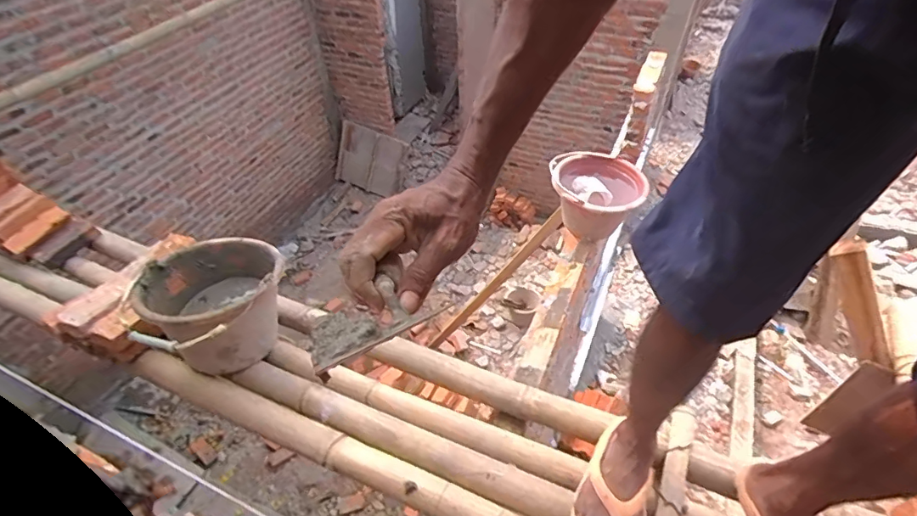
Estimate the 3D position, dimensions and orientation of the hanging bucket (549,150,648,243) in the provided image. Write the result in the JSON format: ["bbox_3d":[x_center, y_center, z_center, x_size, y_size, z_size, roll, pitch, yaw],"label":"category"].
[{"bbox_3d":[0.381,-0.176,1.329,0.239,0.144,0.223,2,46,5],"label":"hanging bucket"}]

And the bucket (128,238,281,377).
[{"bbox_3d":[-0.493,0.100,1.015,0.267,0.198,0.306,-23,49,-19],"label":"bucket"}]

